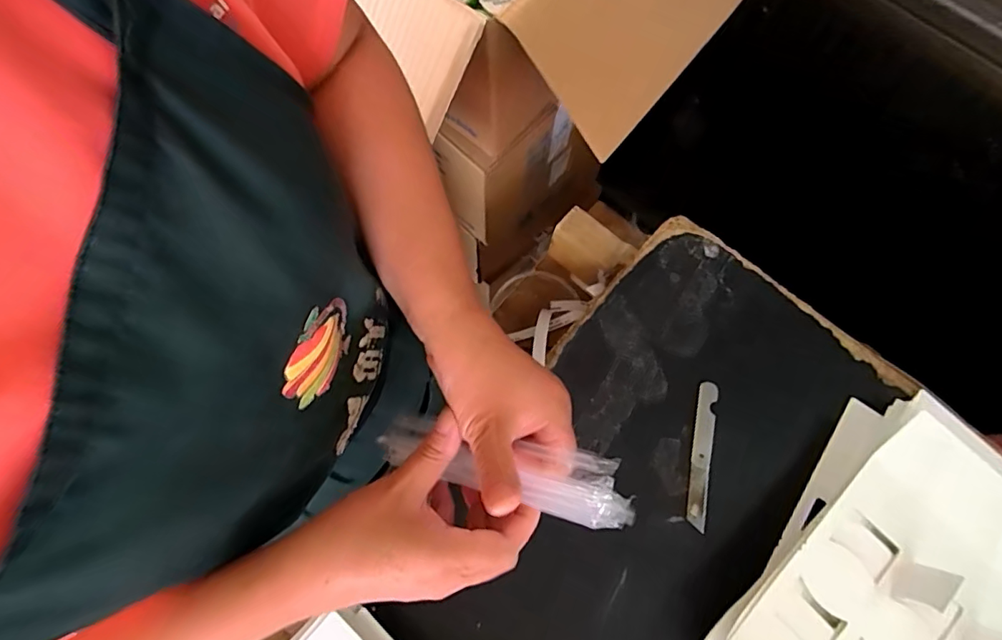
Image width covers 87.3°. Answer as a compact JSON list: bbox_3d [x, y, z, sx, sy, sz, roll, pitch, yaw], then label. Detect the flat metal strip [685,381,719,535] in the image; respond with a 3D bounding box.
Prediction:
[{"bbox_3d":[0.206,0.136,0.537,0.022,0.004,0.145,13,72,3],"label":"flat metal strip"}]

